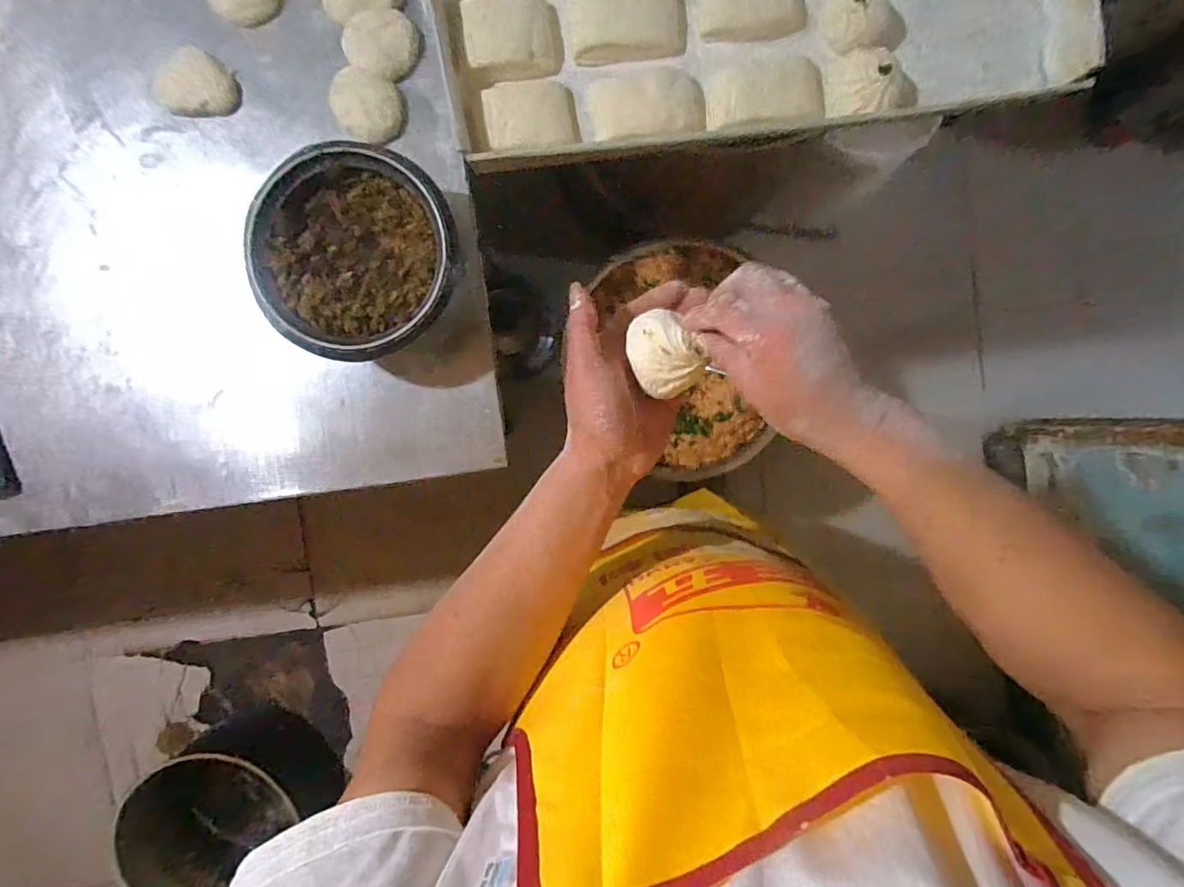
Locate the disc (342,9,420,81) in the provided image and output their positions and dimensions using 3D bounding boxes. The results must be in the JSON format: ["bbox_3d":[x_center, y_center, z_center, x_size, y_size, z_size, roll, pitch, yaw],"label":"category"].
[{"bbox_3d":[-0.221,-0.413,0.557,0.076,0.024,0.062,-8,94,0],"label":"disc"}]

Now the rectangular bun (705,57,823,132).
[{"bbox_3d":[0.175,-0.341,0.529,0.121,0.031,0.059,-6,93,-1],"label":"rectangular bun"}]

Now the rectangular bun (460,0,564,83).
[{"bbox_3d":[-0.076,-0.398,0.523,0.092,0.024,0.086,-7,93,-1],"label":"rectangular bun"}]

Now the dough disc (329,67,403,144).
[{"bbox_3d":[-0.241,-0.351,0.559,0.077,0.023,0.069,16,94,-2],"label":"dough disc"}]

